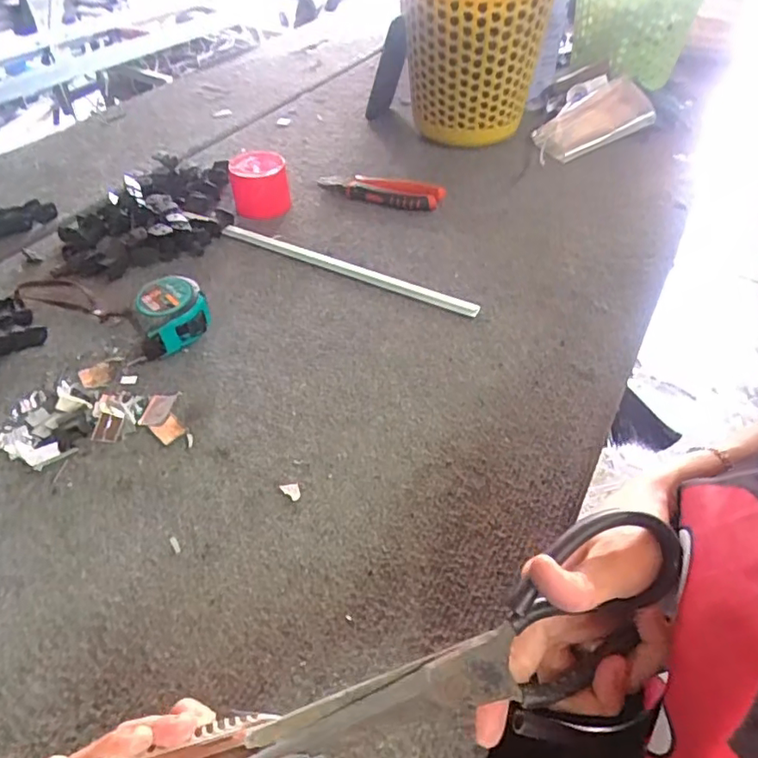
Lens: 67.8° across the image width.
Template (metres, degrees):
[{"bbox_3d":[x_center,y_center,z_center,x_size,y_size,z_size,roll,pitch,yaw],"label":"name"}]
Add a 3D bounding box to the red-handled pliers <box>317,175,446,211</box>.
[{"bbox_3d":[-0.002,-0.227,0.679,0.155,0.026,0.047,14,47,13],"label":"red-handled pliers"}]

